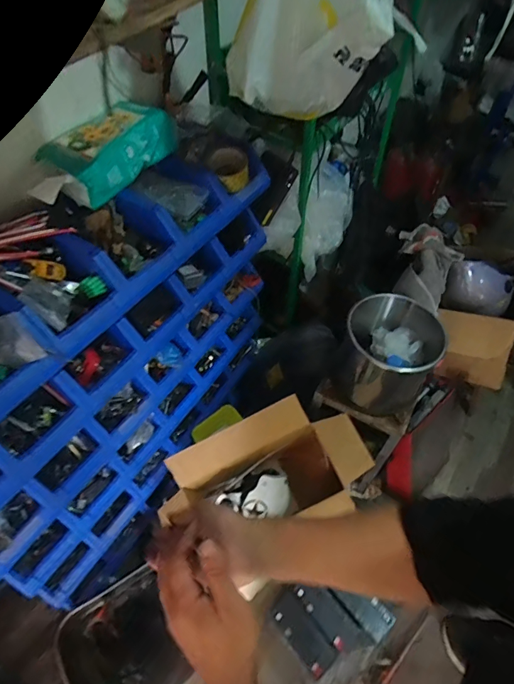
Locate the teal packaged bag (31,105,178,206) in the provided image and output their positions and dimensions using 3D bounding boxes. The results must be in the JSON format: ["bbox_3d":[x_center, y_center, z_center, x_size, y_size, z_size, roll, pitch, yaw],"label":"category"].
[{"bbox_3d":[-0.281,-0.386,0.846,0.128,0.091,0.254,28,56,19],"label":"teal packaged bag"}]

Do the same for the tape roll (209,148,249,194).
[{"bbox_3d":[-0.057,-0.383,0.949,0.072,0.064,0.084,-14,53,-13],"label":"tape roll"}]

